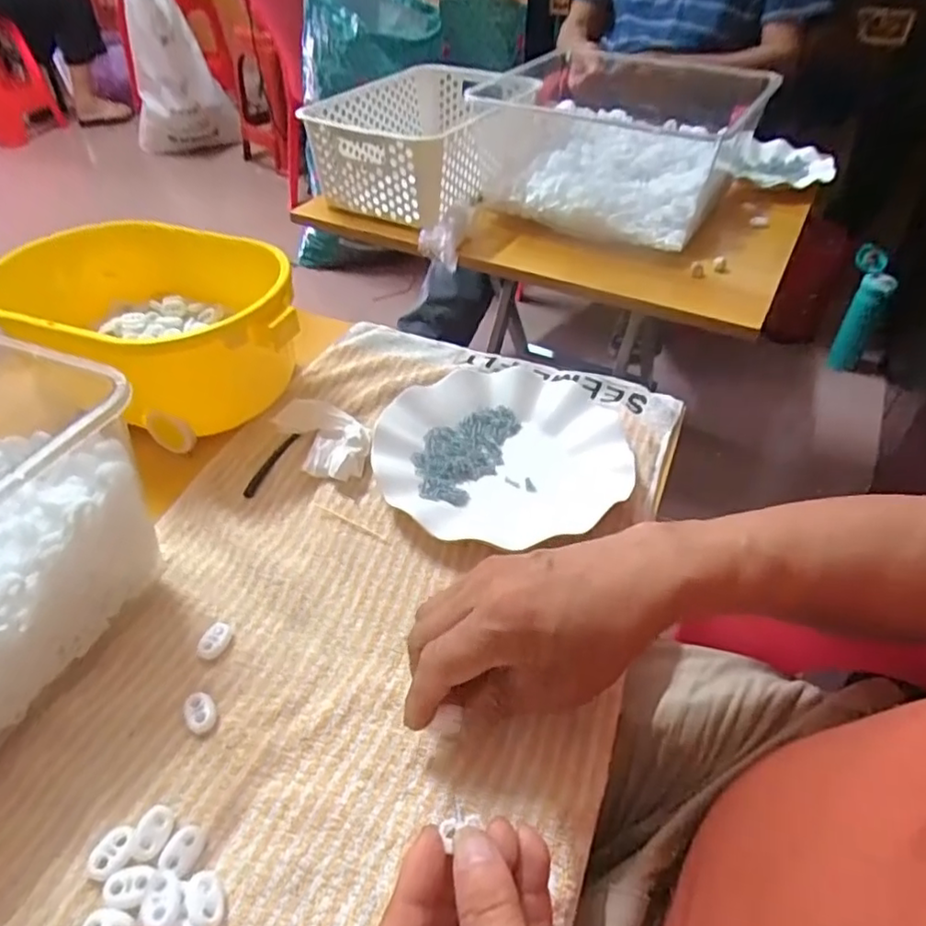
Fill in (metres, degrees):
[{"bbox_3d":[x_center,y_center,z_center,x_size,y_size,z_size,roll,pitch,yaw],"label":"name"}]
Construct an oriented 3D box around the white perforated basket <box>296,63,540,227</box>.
[{"bbox_3d":[-0.051,-0.434,0.850,0.199,0.106,0.315,18,46,19],"label":"white perforated basket"}]

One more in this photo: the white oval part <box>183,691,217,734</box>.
[{"bbox_3d":[-0.140,0.132,0.337,0.015,0.007,0.021,-28,50,-27],"label":"white oval part"}]

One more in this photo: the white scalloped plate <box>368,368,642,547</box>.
[{"bbox_3d":[0.029,-0.013,0.476,0.182,0.026,0.167,0,43,0],"label":"white scalloped plate"}]

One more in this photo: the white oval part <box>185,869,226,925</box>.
[{"bbox_3d":[-0.112,0.190,0.276,0.015,0.006,0.022,-26,49,-25],"label":"white oval part"}]

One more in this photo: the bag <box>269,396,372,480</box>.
[{"bbox_3d":[-0.107,-0.019,0.467,0.072,0.024,0.062,-1,43,0],"label":"bag"}]

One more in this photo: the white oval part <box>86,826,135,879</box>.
[{"bbox_3d":[-0.159,0.177,0.288,0.017,0.004,0.022,19,46,19],"label":"white oval part"}]

